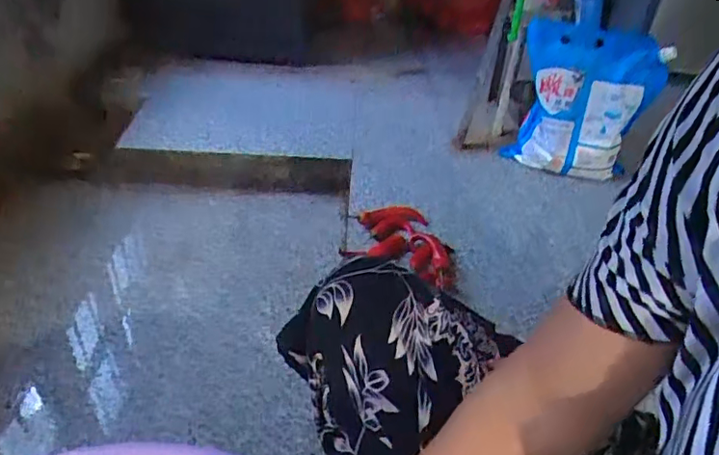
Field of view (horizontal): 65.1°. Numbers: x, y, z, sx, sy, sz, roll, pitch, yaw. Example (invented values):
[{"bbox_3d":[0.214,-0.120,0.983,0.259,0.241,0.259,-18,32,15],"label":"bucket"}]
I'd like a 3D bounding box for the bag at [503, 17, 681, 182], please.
[{"bbox_3d":[0.507,-0.291,1.301,0.304,0.337,0.080,21,14,23],"label":"bag"}]

